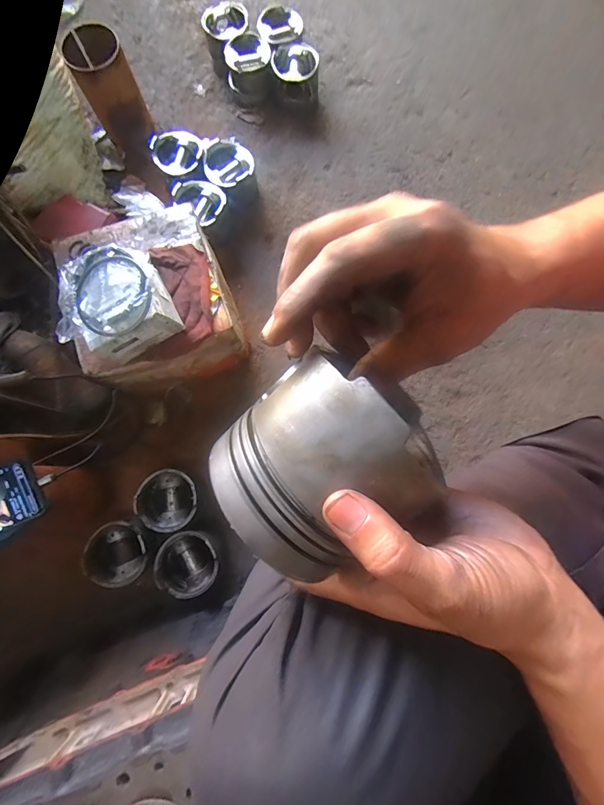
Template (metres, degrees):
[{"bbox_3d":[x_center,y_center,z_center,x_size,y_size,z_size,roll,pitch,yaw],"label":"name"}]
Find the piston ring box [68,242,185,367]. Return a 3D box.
[{"bbox_3d":[-0.236,-0.132,0.489,0.115,0.069,0.119,-27,80,-5],"label":"piston ring box"}]

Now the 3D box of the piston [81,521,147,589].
[{"bbox_3d":[-0.280,0.233,0.588,0.091,0.053,0.090,0,79,0],"label":"piston"}]

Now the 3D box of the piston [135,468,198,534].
[{"bbox_3d":[-0.210,0.158,0.622,0.089,0.072,0.090,0,79,0],"label":"piston"}]

